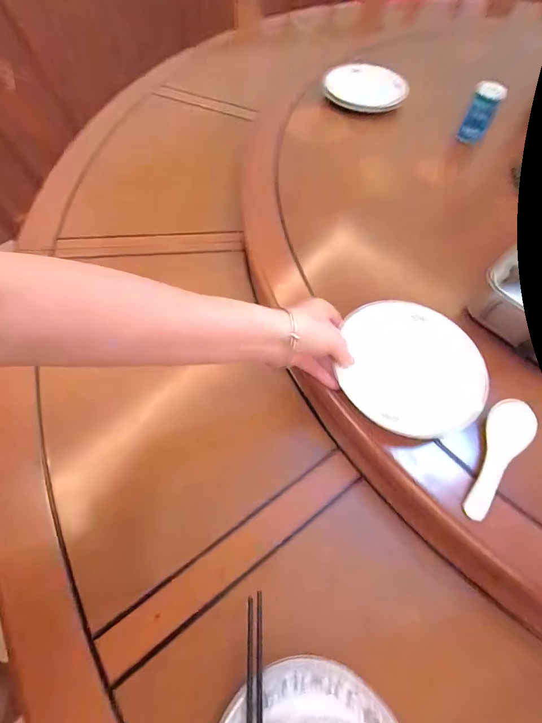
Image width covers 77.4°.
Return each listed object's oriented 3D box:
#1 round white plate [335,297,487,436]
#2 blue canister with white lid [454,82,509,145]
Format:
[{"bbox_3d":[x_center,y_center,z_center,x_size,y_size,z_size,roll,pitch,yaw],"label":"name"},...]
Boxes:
[{"bbox_3d":[0.164,0.004,0.401,0.157,0.026,0.163,1,62,-2],"label":"round white plate"},{"bbox_3d":[0.366,-0.433,0.594,0.048,0.090,0.044,26,64,11],"label":"blue canister with white lid"}]

